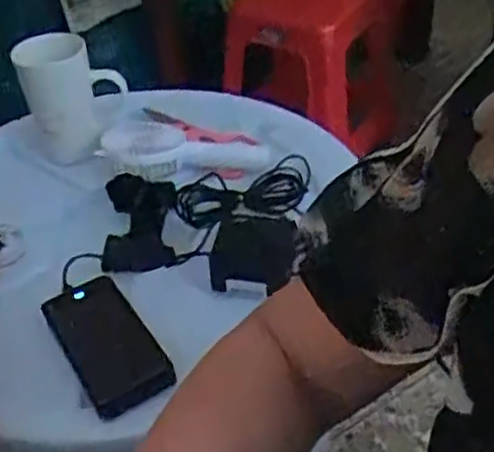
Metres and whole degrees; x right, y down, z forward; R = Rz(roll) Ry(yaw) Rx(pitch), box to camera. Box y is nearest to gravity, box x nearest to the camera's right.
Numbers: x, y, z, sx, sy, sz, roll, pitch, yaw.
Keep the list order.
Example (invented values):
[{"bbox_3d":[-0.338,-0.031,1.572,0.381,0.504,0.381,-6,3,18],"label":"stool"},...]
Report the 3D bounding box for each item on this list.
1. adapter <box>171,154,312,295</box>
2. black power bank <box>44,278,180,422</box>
[{"bbox_3d":[-0.011,-0.014,0.798,0.138,0.029,0.193,3,41,9],"label":"adapter"},{"bbox_3d":[-0.127,0.105,0.673,0.078,0.021,0.143,-24,44,-21],"label":"black power bank"}]

